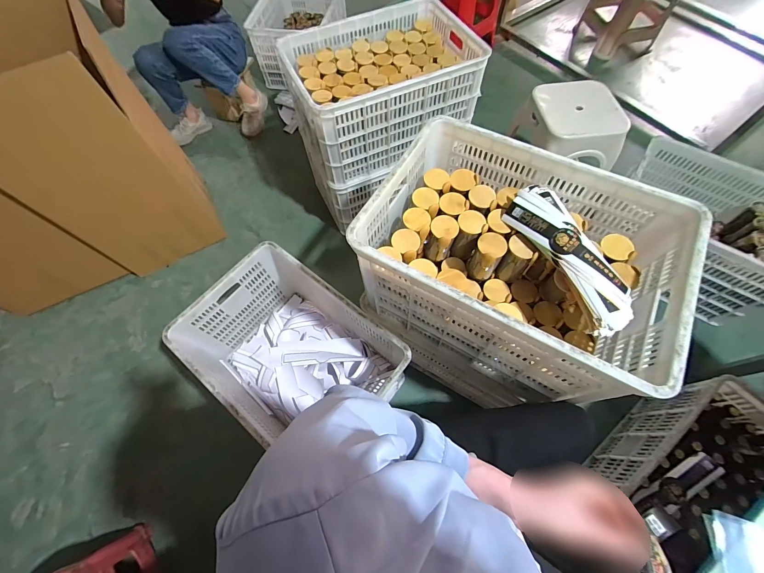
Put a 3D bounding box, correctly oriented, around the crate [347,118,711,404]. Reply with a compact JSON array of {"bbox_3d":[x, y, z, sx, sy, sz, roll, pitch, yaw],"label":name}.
[{"bbox_3d":[0.302,-0.058,0.799,0.620,0.330,0.444,27,69,14],"label":"crate"}]

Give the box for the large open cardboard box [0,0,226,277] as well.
[{"bbox_3d":[-0.990,-0.457,1.141,0.444,0.793,0.372,-26,67,-10],"label":"large open cardboard box"}]

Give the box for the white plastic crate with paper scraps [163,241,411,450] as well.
[{"bbox_3d":[-0.277,0.221,1.074,0.635,0.337,0.451,36,71,17],"label":"white plastic crate with paper scraps"}]

